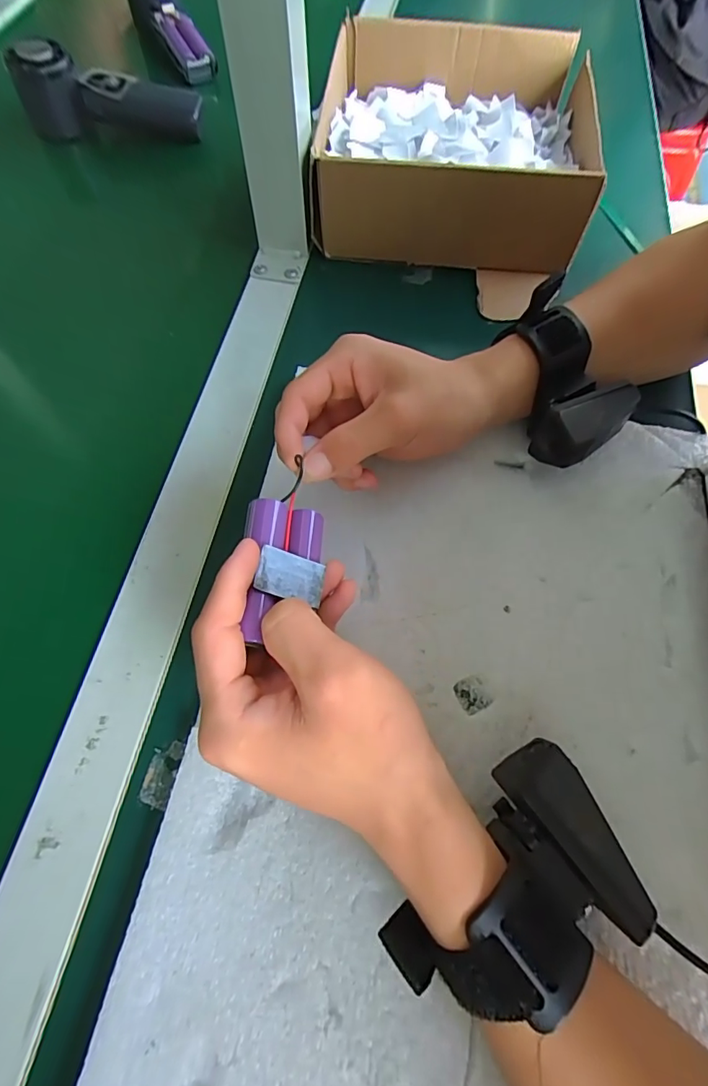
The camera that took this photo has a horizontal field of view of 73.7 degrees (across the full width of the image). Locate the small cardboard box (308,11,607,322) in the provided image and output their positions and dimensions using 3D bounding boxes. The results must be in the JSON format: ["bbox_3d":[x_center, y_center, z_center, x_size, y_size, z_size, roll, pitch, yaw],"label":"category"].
[{"bbox_3d":[0.085,-0.336,0.392,0.213,0.073,0.241,10,66,3],"label":"small cardboard box"}]

